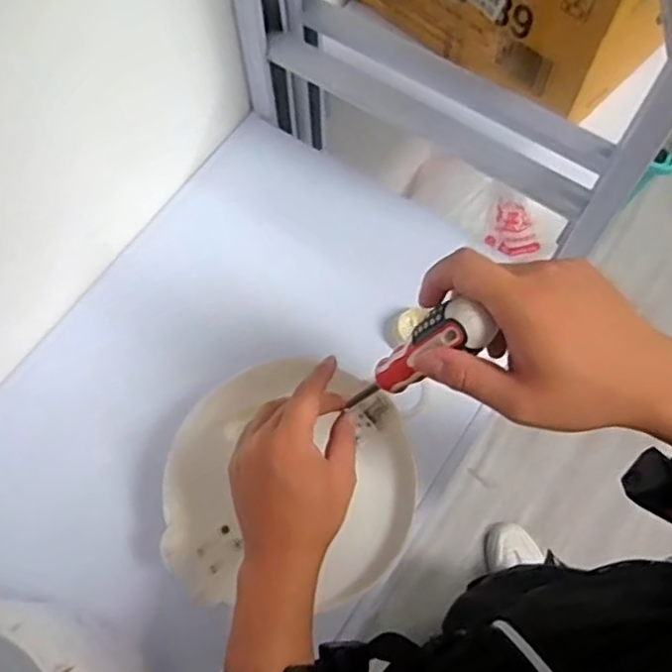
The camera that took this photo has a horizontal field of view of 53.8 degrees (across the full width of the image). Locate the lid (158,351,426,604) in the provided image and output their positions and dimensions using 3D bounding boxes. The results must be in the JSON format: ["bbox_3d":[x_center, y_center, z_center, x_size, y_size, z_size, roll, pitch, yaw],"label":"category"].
[{"bbox_3d":[-0.036,0.120,0.557,0.205,0.040,0.191,0,67,1],"label":"lid"}]

